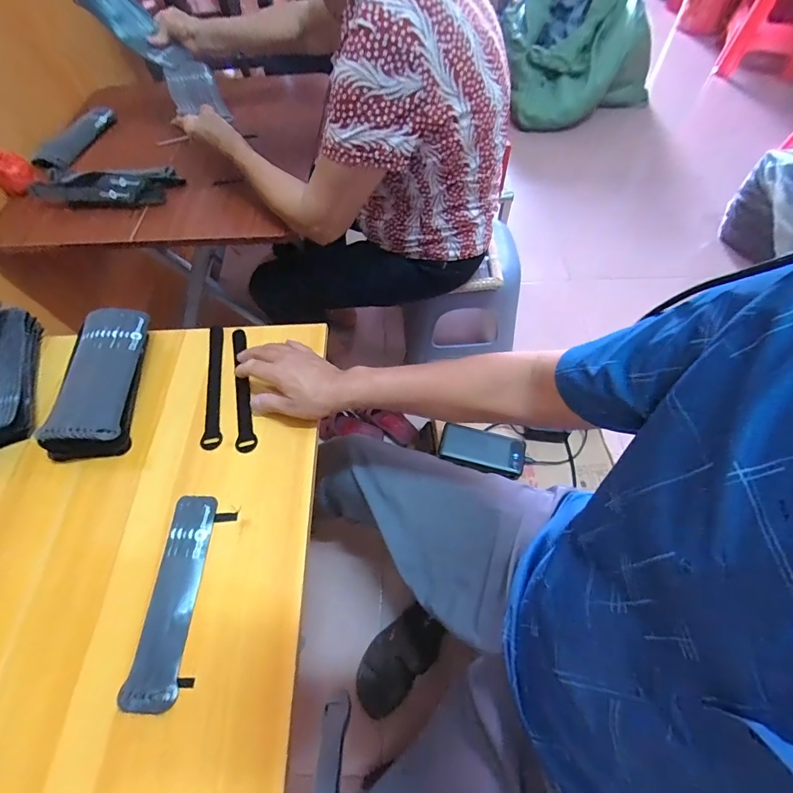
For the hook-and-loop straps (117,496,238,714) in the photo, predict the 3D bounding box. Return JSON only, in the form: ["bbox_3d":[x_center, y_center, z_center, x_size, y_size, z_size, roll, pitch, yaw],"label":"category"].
[{"bbox_3d":[-0.228,0.206,0.430,0.067,0.011,0.199,2,59,4],"label":"hook-and-loop straps"}]

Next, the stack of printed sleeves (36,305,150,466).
[{"bbox_3d":[-0.388,-0.021,0.541,0.094,0.055,0.202,-6,59,0],"label":"stack of printed sleeves"}]

